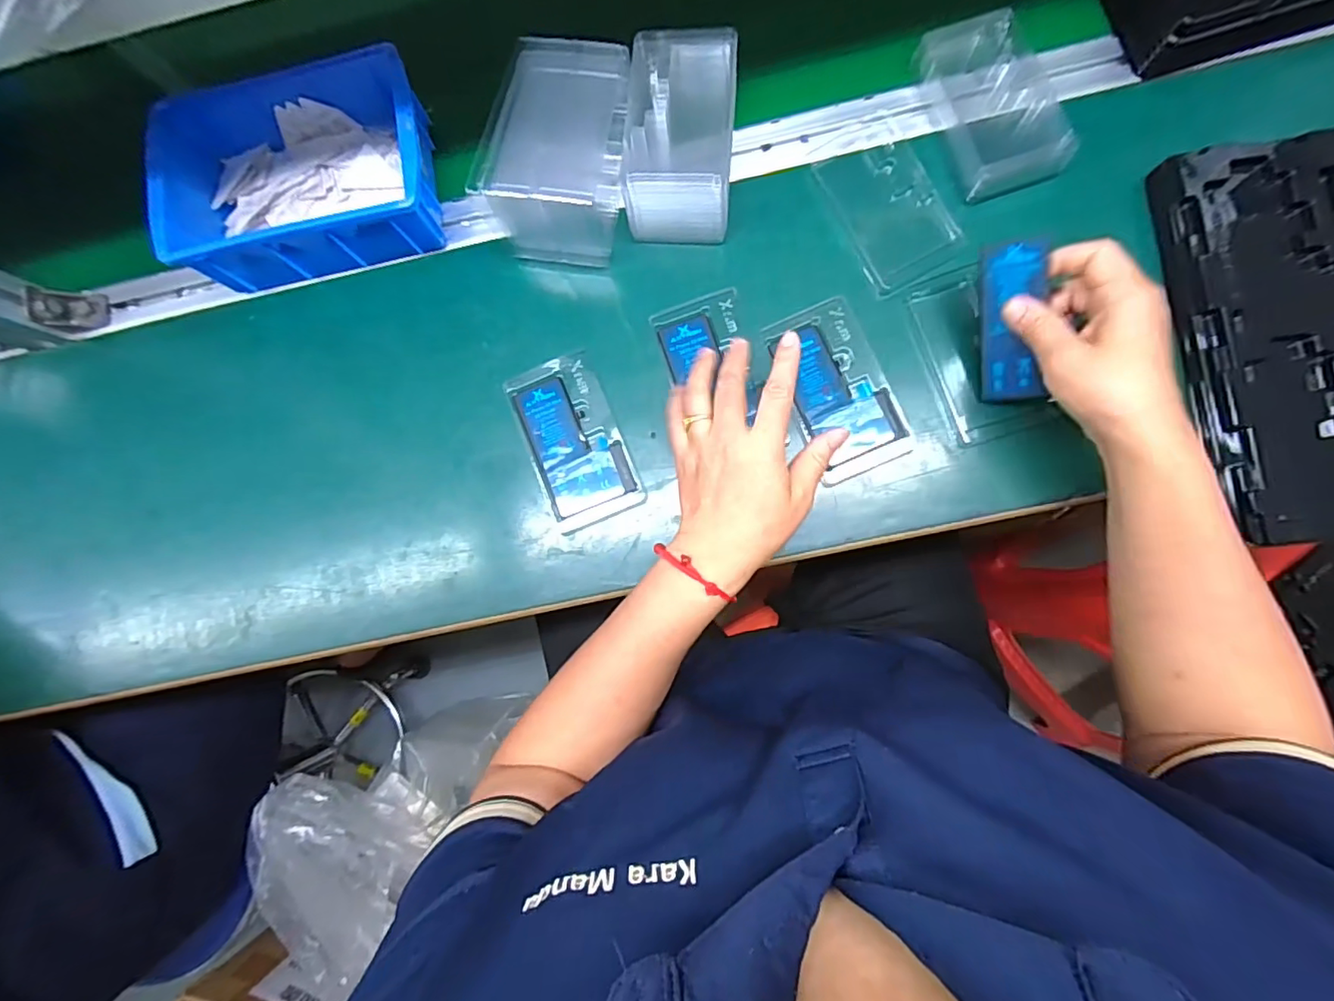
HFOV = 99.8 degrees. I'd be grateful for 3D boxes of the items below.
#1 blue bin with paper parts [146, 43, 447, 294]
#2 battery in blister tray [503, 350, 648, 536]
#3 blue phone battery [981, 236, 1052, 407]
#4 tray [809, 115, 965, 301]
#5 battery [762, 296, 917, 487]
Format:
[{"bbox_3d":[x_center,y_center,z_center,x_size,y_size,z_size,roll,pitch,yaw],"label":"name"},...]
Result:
[{"bbox_3d":[-0.279,-0.253,0.440,0.200,0.070,0.137,-12,84,3],"label":"blue bin with paper parts"},{"bbox_3d":[-0.071,-0.046,0.428,0.069,0.008,0.127,-23,85,5],"label":"battery in blister tray"},{"bbox_3d":[0.234,-0.118,0.379,0.037,0.007,0.102,1,114,34],"label":"blue phone battery"},{"bbox_3d":[0.166,-0.231,0.431,0.074,0.009,0.127,-28,85,5],"label":"tray"},{"bbox_3d":[0.126,-0.082,0.412,0.069,0.008,0.126,-22,85,5],"label":"battery"}]

